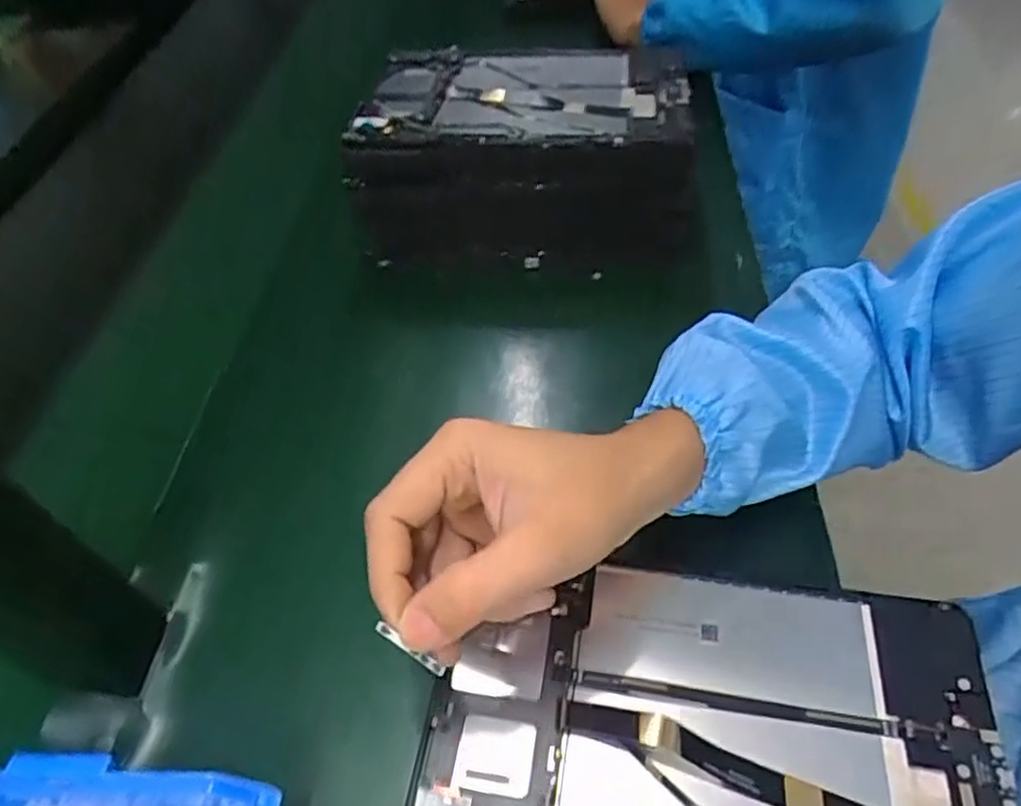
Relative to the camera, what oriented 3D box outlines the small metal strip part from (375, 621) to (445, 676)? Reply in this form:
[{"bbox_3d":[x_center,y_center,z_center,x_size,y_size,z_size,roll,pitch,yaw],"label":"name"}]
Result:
[{"bbox_3d":[-0.036,0.091,0.250,0.005,0.037,0.004,-16,39,40],"label":"small metal strip part"}]

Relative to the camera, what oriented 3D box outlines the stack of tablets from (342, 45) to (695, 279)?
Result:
[{"bbox_3d":[0.014,-0.196,0.535,0.249,0.105,0.151,3,51,8],"label":"stack of tablets"}]

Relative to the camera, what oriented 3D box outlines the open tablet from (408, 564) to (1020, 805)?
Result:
[{"bbox_3d":[0.084,0.143,0.290,0.235,0.014,0.147,5,51,9],"label":"open tablet"}]

